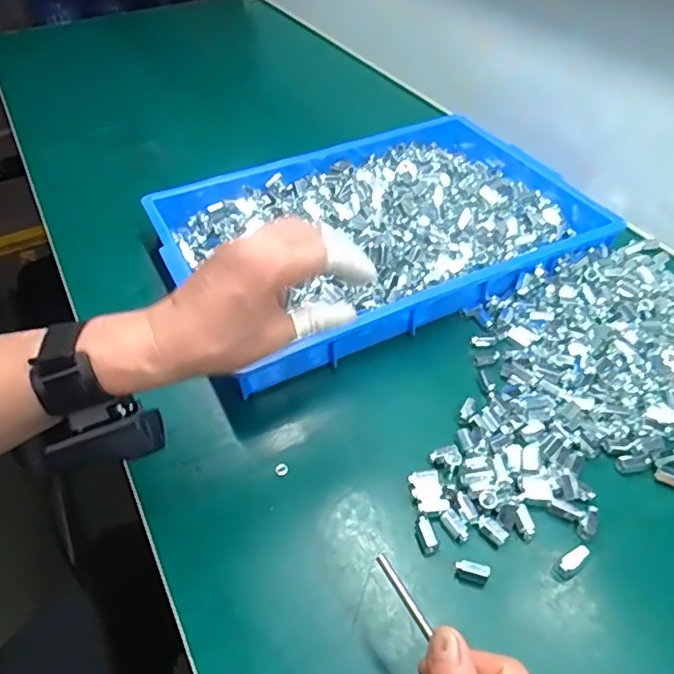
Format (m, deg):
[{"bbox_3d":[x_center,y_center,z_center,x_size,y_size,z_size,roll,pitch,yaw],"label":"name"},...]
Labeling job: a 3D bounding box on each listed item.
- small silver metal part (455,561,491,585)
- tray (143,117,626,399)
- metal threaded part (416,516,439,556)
[{"bbox_3d":[0.088,0.155,0.372,0.021,0.014,0.011,17,49,17],"label":"small silver metal part"},{"bbox_3d":[0.045,-0.123,0.600,0.423,0.054,0.280,-23,50,-15],"label":"tray"},{"bbox_3d":[0.061,0.136,0.390,0.011,0.012,0.022,-14,47,-12],"label":"metal threaded part"}]

